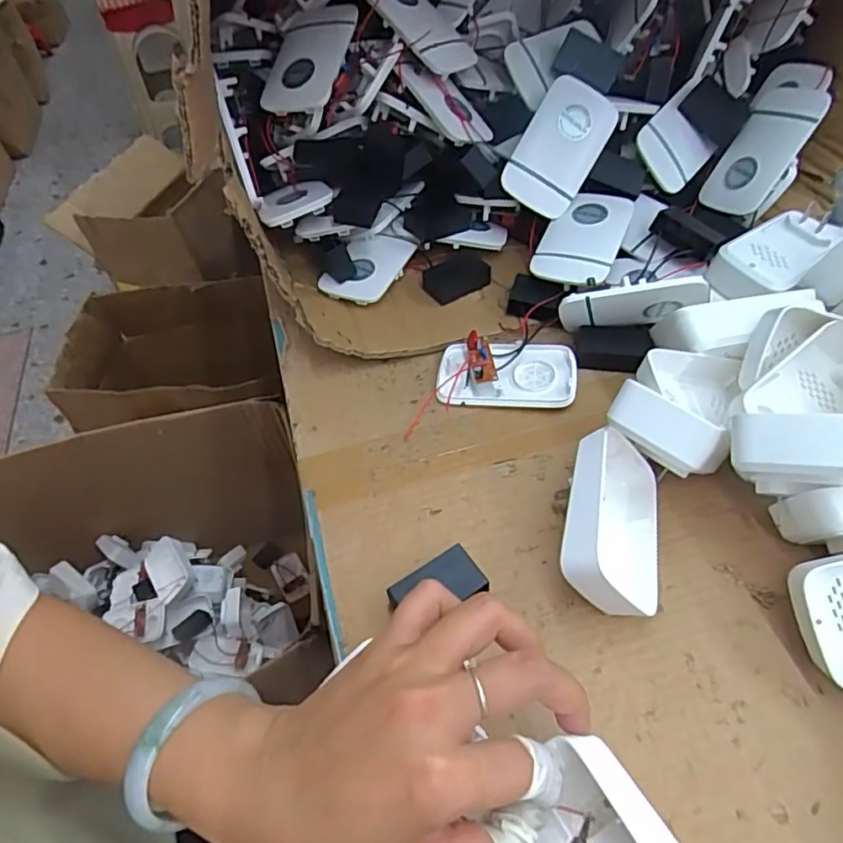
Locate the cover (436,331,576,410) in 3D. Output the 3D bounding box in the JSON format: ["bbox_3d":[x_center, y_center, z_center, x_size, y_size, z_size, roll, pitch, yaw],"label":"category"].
[{"bbox_3d":[0.060,-0.038,0.424,0.095,0.019,0.058,2,51,7],"label":"cover"}]

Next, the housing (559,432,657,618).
[{"bbox_3d":[0.103,0.052,0.331,0.065,0.029,0.097,37,47,-21],"label":"housing"}]

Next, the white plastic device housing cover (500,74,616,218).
[{"bbox_3d":[0.107,-0.211,0.462,0.058,0.095,0.010,29,10,-9],"label":"white plastic device housing cover"}]

